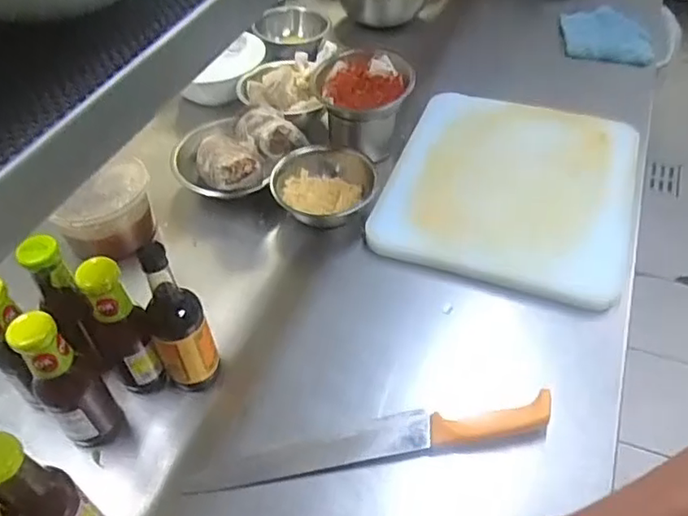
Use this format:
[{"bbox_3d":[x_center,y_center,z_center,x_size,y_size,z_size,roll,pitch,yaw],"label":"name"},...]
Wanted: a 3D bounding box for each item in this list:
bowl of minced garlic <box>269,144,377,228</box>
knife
[{"bbox_3d":[-0.031,-0.097,0.885,0.138,0.075,0.125,6,48,8],"label":"bowl of minced garlic"},{"bbox_3d":[0.033,0.195,0.655,0.387,0.029,0.046,-8,47,-4],"label":"knife"}]

